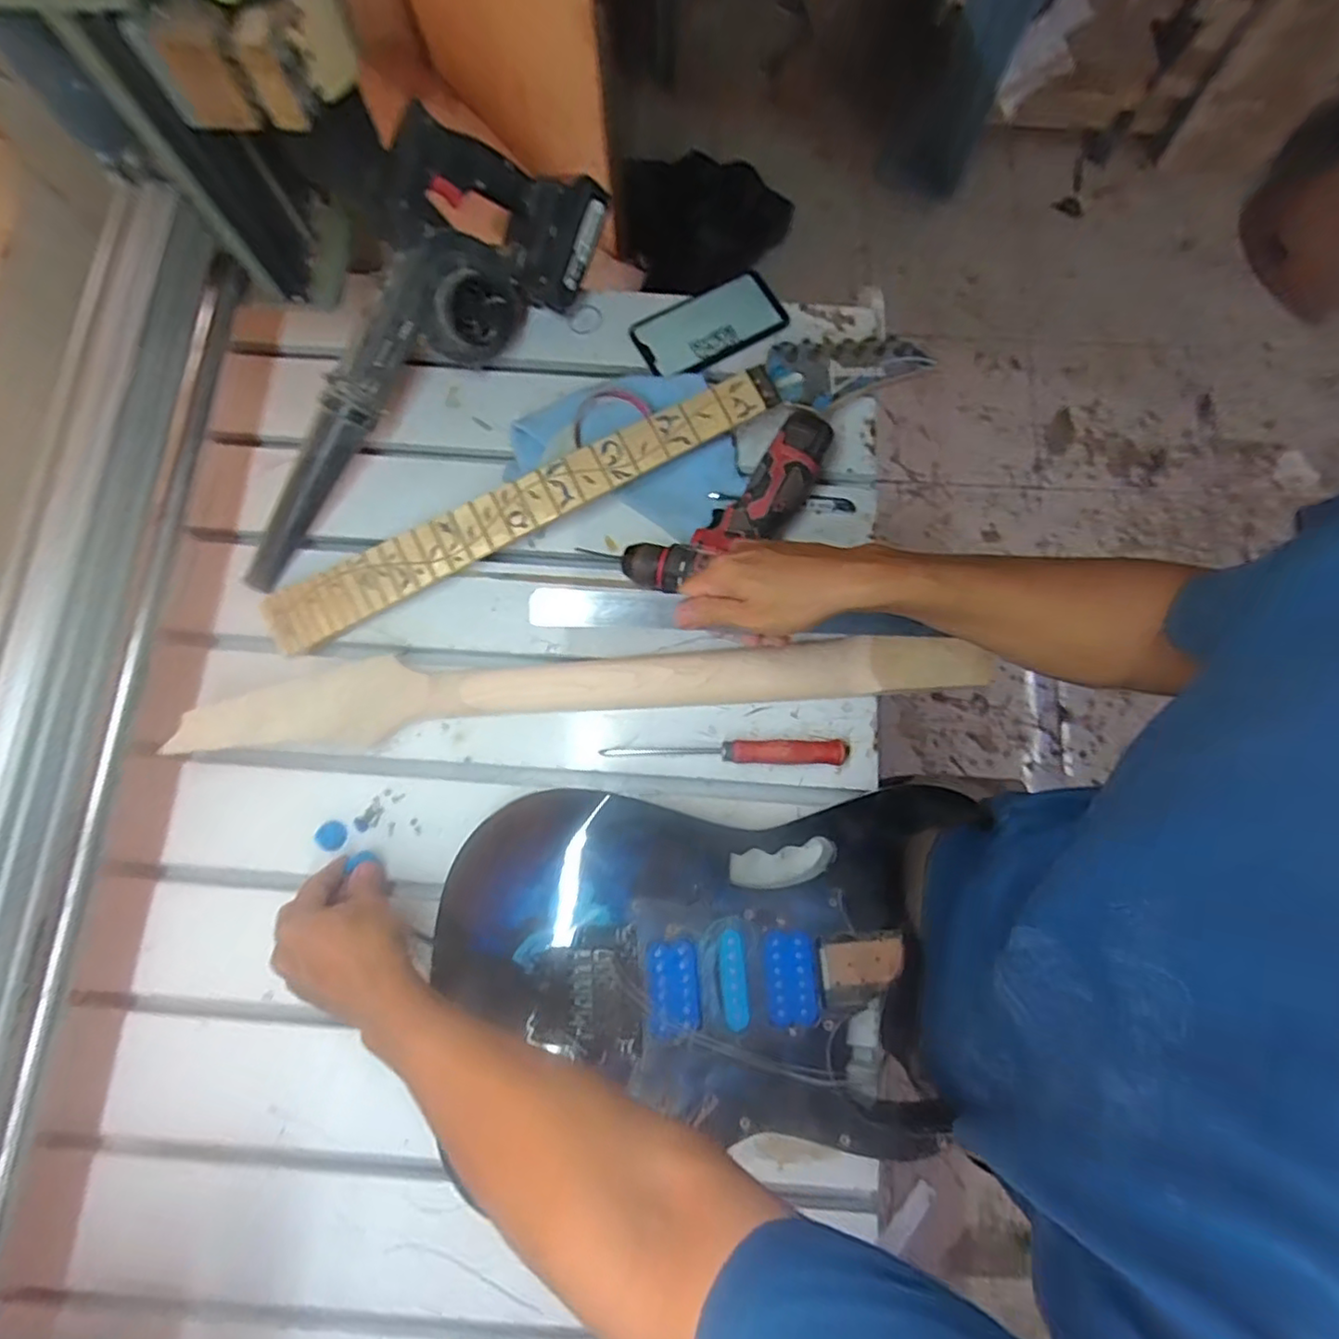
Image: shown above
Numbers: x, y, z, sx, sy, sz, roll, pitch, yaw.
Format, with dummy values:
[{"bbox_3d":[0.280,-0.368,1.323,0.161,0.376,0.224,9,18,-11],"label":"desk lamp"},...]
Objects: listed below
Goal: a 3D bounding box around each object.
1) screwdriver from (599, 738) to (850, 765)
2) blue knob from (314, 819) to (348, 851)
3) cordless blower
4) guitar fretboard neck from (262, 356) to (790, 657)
[{"bbox_3d":[0.051,0.075,0.569,0.218,0.018,0.021,-1,77,0],"label":"screwdriver"},{"bbox_3d":[-0.295,0.145,0.557,0.024,0.011,0.025,0,77,0],"label":"blue knob"},{"bbox_3d":[-0.251,-0.296,0.574,0.108,0.161,0.475,44,81,9],"label":"cordless blower"},{"bbox_3d":[-0.132,-0.153,0.583,0.496,0.009,0.053,-28,86,-2],"label":"guitar fretboard neck"}]

